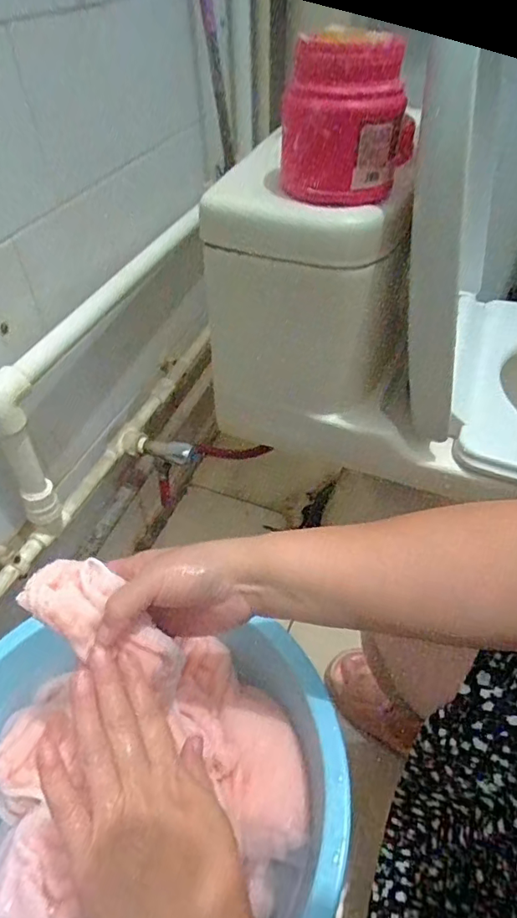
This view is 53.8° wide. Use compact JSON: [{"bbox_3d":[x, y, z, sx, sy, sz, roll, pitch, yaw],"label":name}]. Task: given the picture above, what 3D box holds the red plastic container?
[{"bbox_3d":[0.068,-0.275,0.417,0.106,0.114,0.117,10,48,10],"label":"red plastic container"}]

